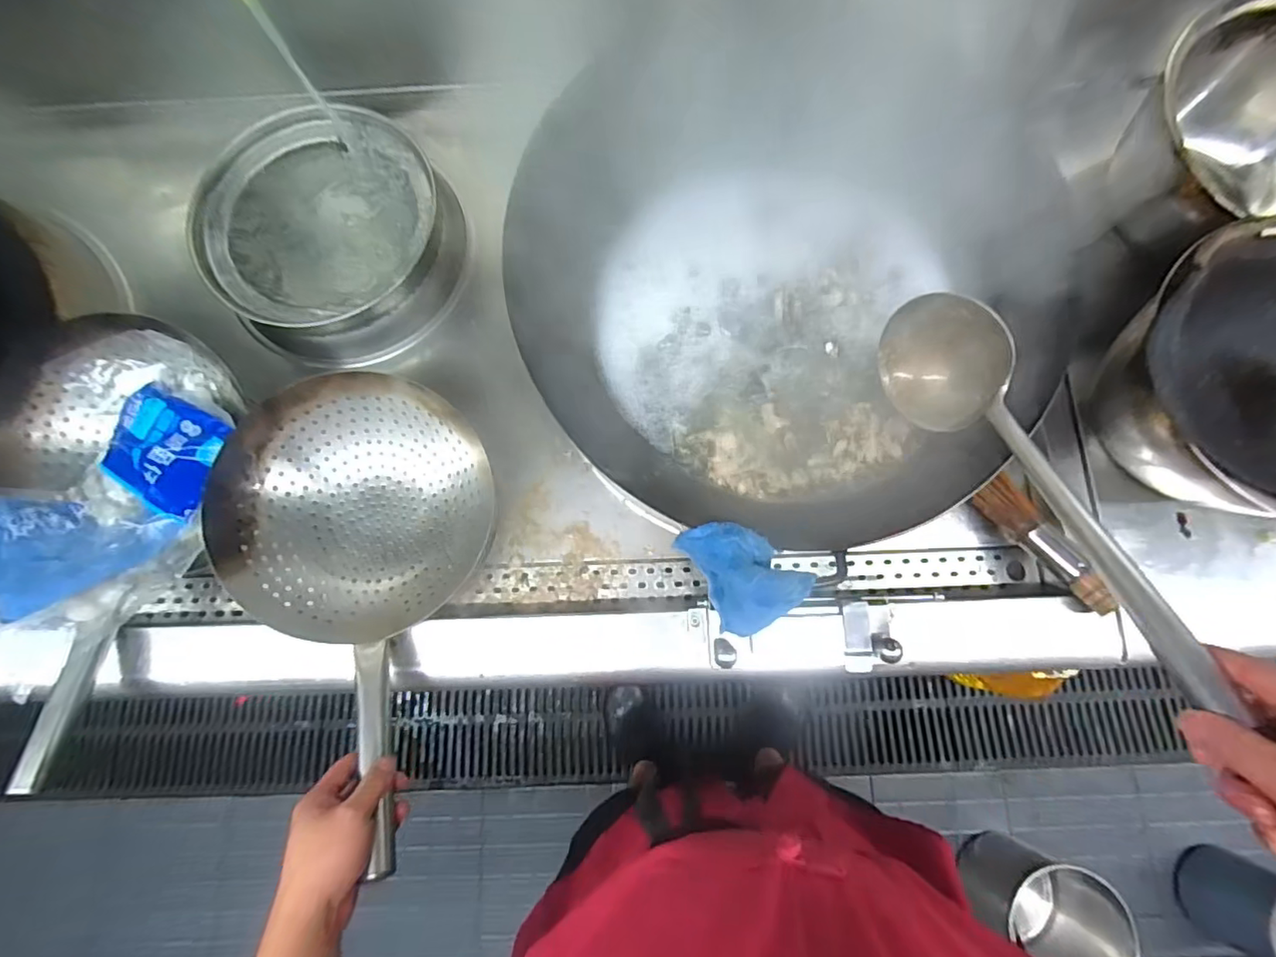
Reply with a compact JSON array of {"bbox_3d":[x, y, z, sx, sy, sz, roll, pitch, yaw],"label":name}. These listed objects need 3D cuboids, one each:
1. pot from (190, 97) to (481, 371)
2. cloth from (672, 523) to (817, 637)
[{"bbox_3d":[-0.400,-0.311,0.746,0.308,0.116,0.300,0,77,2],"label":"pot"},{"bbox_3d":[0.083,0.079,0.480,0.075,0.067,0.106,-43,79,-8],"label":"cloth"}]

